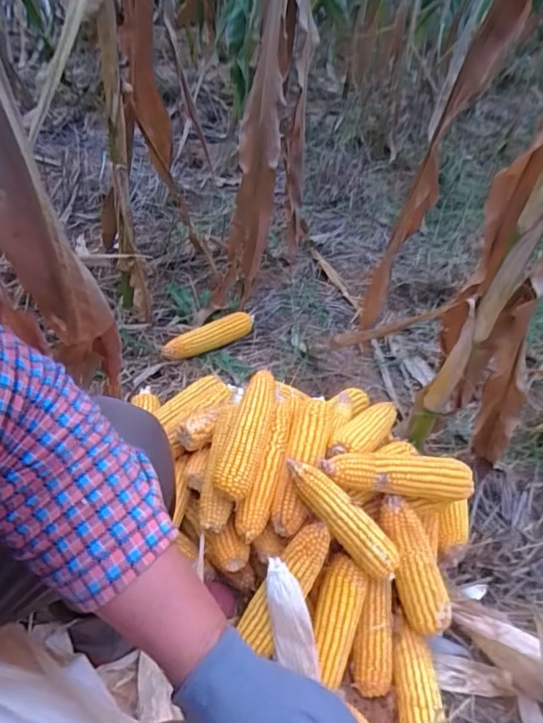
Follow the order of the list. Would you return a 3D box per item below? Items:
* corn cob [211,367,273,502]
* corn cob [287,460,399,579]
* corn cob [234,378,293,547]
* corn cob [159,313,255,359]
[{"bbox_3d":[-0.031,0.100,0.729,0.053,0.055,0.200,14,60,6],"label":"corn cob"},{"bbox_3d":[0.102,0.215,0.680,0.216,0.040,0.052,48,53,-5],"label":"corn cob"},{"bbox_3d":[-0.002,0.145,0.752,0.046,0.060,0.244,16,45,3],"label":"corn cob"},{"bbox_3d":[-0.135,-0.058,1.104,0.228,0.045,0.057,-26,57,-32],"label":"corn cob"}]

